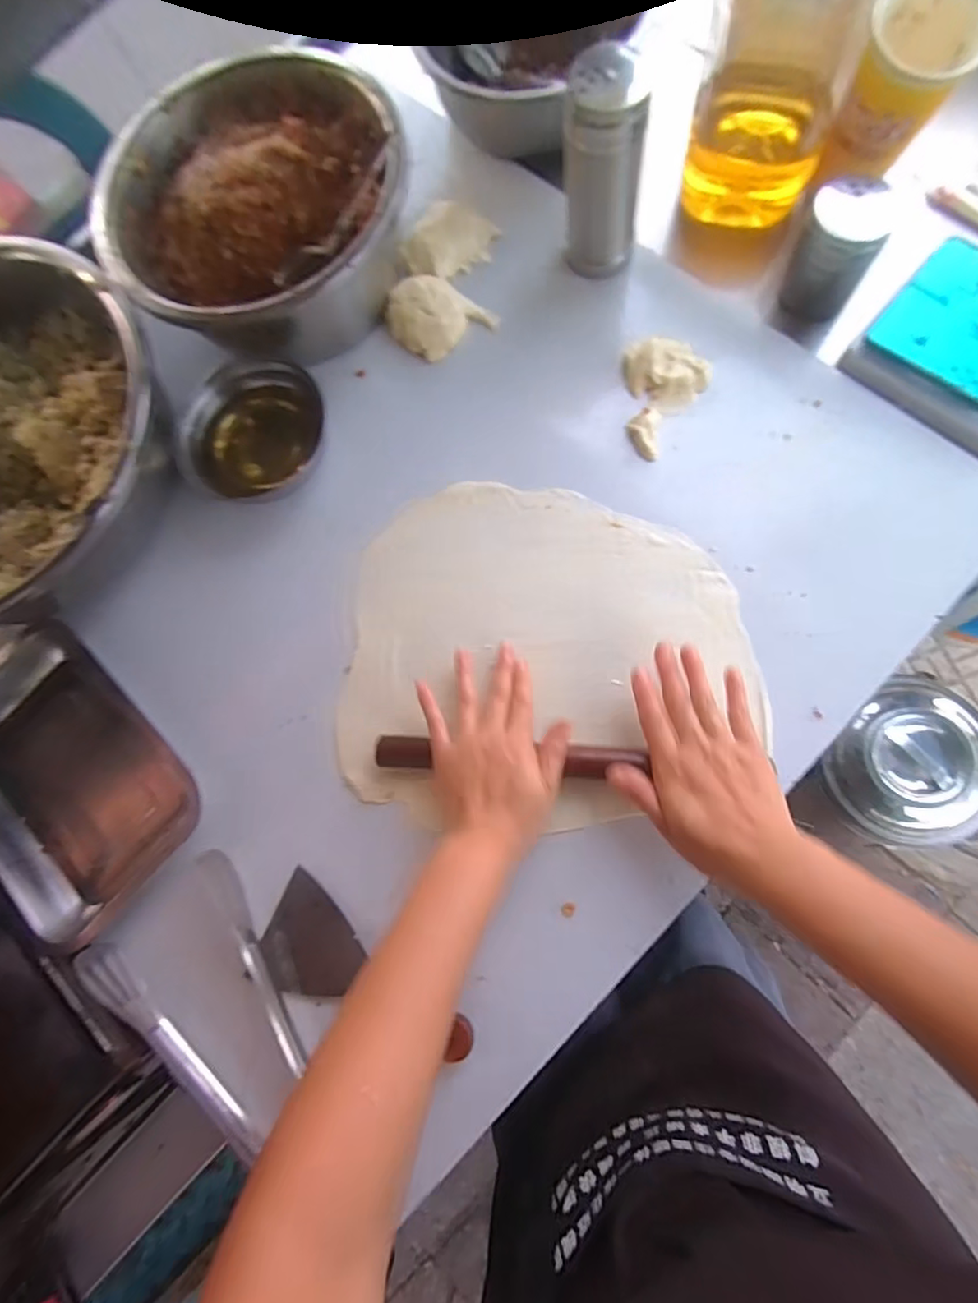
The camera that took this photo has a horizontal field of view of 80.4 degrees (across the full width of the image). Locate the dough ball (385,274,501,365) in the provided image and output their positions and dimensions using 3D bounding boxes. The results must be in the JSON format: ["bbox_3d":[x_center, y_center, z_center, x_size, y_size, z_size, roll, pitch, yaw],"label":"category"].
[{"bbox_3d":[-0.050,-0.317,0.551,0.091,0.032,0.066,28,82,11],"label":"dough ball"}]

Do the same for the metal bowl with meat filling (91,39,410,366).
[{"bbox_3d":[-0.204,-0.398,0.535,0.270,0.091,0.247,-7,79,5],"label":"metal bowl with meat filling"}]

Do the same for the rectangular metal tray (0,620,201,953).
[{"bbox_3d":[-0.376,0.108,0.512,0.168,0.052,0.247,-42,77,-4],"label":"rectangular metal tray"}]

